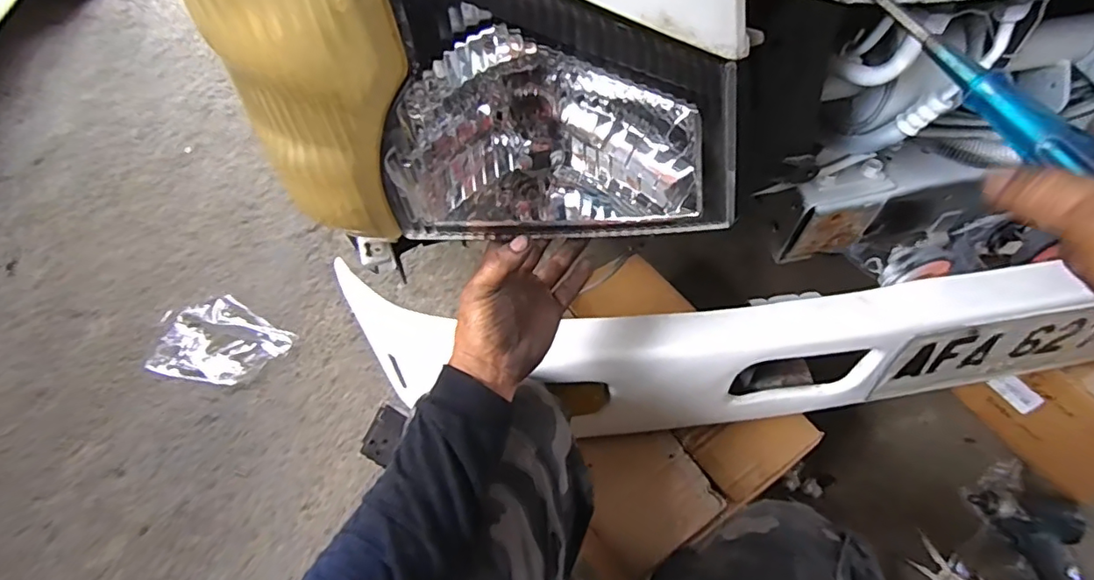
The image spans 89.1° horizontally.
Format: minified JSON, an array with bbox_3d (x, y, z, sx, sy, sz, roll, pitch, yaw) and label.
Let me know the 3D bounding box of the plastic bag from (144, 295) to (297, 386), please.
[{"bbox_3d":[-0.636,0.106,1.064,0.233,0.012,0.182,27,59,18],"label":"plastic bag"}]

